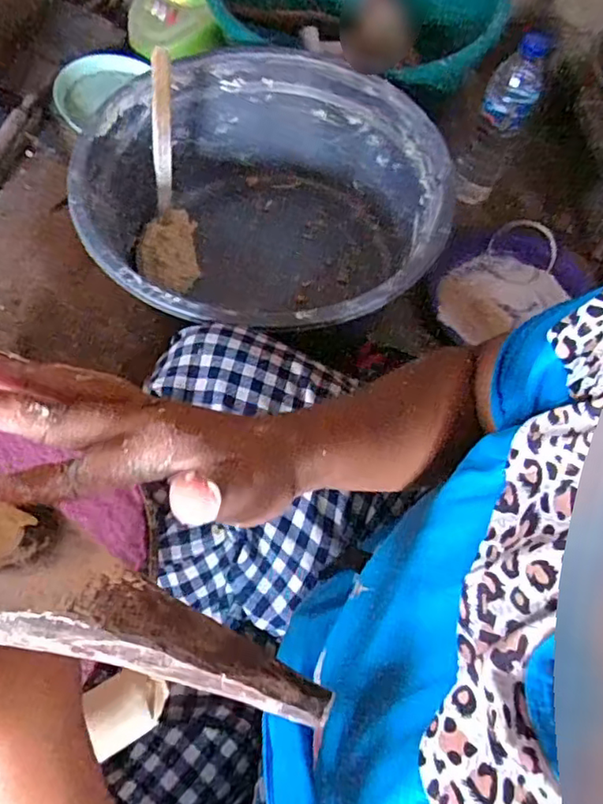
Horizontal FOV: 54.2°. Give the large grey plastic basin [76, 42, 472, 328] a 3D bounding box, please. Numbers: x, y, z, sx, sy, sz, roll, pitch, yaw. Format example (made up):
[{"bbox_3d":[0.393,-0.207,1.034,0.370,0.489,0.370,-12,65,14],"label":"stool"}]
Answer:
[{"bbox_3d":[-0.049,-0.215,0.730,0.389,0.204,0.400,1,62,-2],"label":"large grey plastic basin"}]

